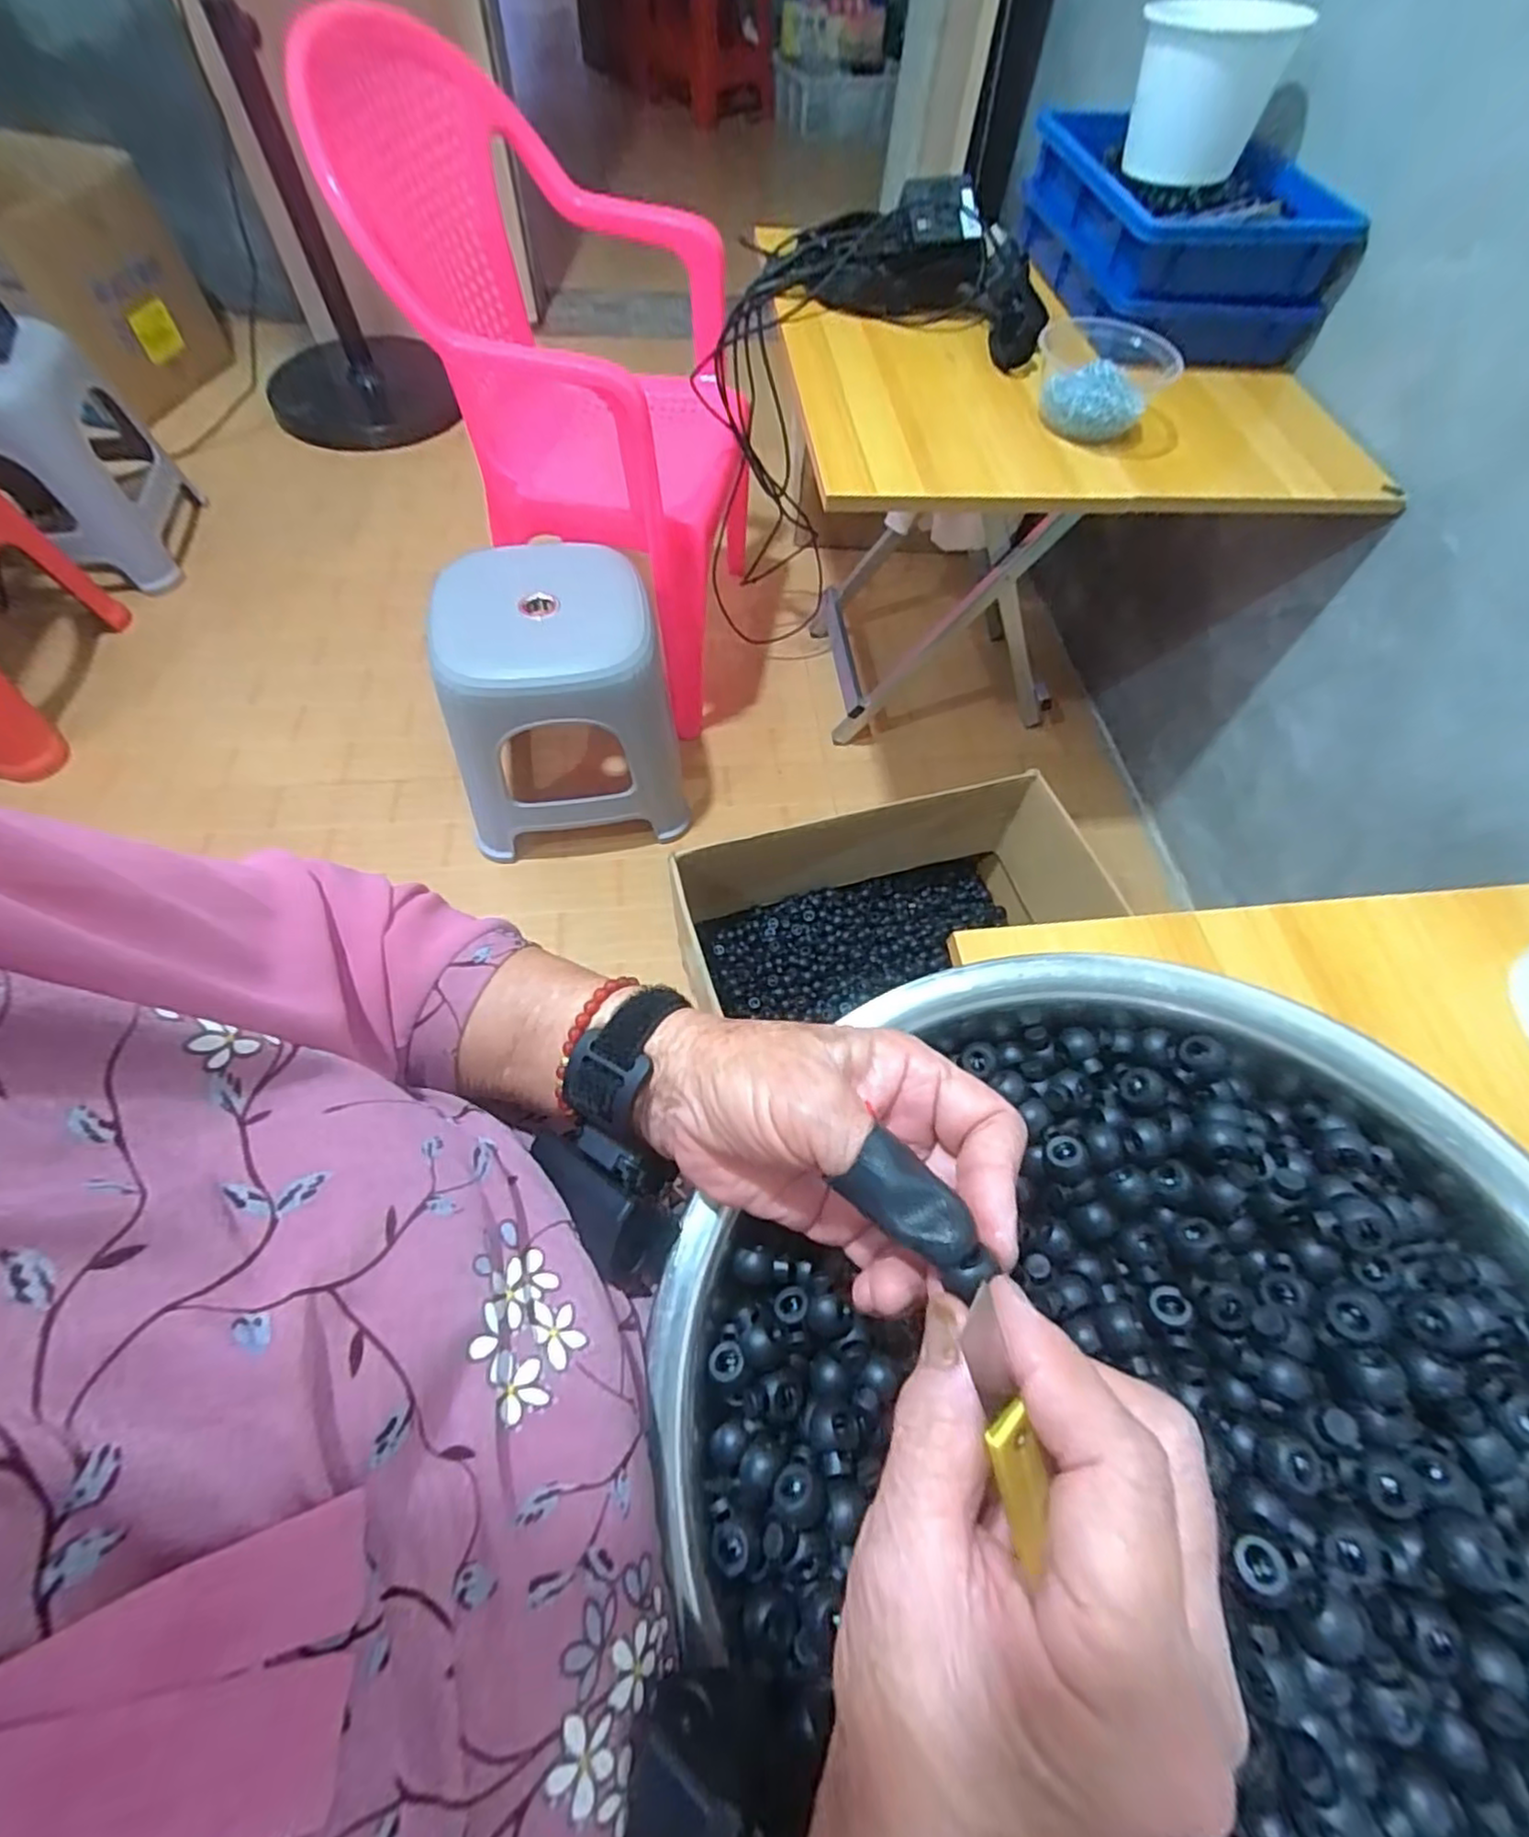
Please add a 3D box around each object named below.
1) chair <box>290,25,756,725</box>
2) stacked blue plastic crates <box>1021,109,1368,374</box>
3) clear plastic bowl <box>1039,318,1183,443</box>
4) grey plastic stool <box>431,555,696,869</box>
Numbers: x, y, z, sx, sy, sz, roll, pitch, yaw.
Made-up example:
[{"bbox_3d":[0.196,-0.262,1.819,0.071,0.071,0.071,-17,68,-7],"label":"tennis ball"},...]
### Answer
[{"bbox_3d":[-0.250,-0.716,0.971,0.445,0.615,0.517,12,62,5],"label":"chair"},{"bbox_3d":[0.466,-0.780,0.793,0.265,0.123,0.292,-4,62,-4],"label":"stacked blue plastic crates"},{"bbox_3d":[0.340,-0.540,0.687,0.123,0.058,0.126,7,62,2],"label":"clear plastic bowl"},{"bbox_3d":[-0.277,-0.293,0.944,0.273,0.301,0.274,-11,63,-7],"label":"grey plastic stool"}]

